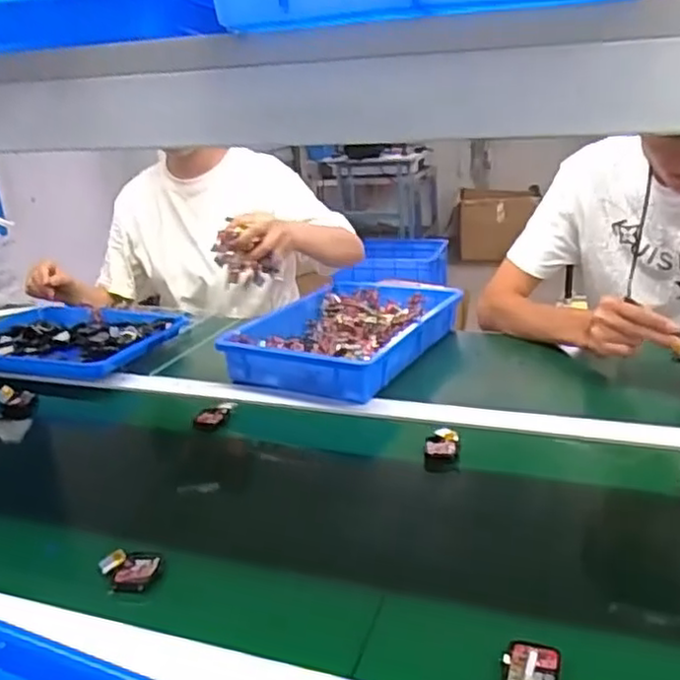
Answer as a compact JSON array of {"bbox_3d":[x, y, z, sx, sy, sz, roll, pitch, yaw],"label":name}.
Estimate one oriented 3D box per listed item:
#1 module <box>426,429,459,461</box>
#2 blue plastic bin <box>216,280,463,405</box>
[{"bbox_3d":[0.114,0.122,0.772,0.037,0.034,0.034,-1,21,6],"label":"module"},{"bbox_3d":[0.014,-0.006,1.069,0.246,0.074,0.373,9,24,29],"label":"blue plastic bin"}]

